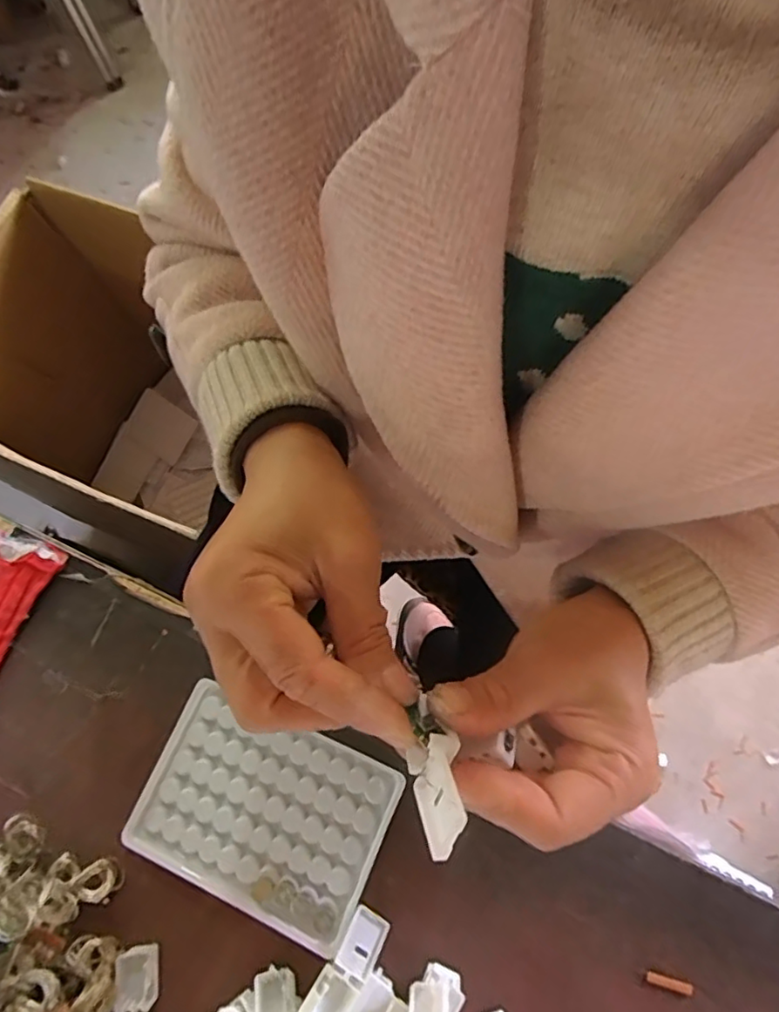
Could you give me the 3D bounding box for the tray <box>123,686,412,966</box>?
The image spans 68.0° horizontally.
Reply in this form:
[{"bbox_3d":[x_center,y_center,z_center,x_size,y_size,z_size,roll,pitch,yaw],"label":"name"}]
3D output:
[{"bbox_3d":[-0.069,0.166,0.316,0.128,0.010,0.094,22,73,9],"label":"tray"}]

